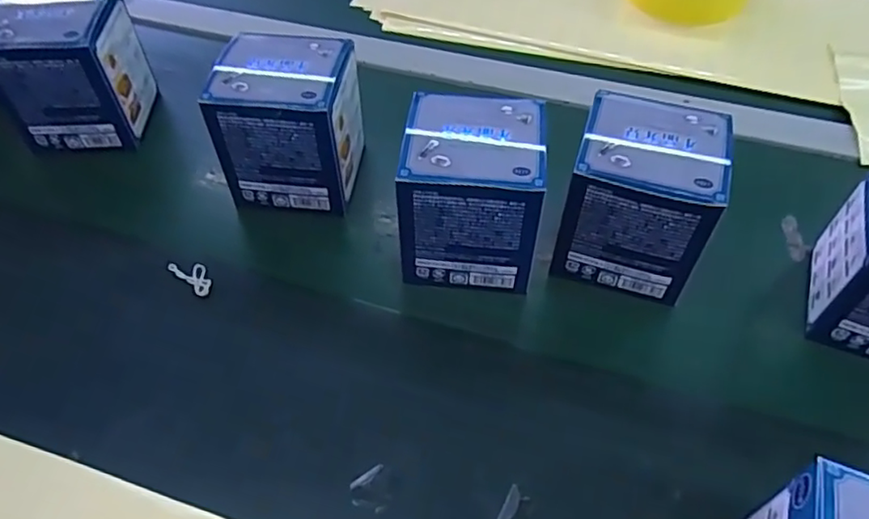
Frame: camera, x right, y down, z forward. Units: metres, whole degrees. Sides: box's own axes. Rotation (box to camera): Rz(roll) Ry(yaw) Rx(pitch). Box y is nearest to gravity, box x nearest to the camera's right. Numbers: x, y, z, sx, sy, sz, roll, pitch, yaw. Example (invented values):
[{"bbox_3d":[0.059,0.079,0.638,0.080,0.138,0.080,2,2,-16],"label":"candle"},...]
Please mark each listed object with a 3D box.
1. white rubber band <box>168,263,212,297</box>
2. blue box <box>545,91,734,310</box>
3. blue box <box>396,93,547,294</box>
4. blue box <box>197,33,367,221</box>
[{"bbox_3d":[-0.154,0.010,0.391,0.033,0.007,0.016,32,60,24],"label":"white rubber band"},{"bbox_3d":[0.125,-0.035,0.379,0.085,0.102,0.081,14,54,12],"label":"blue box"},{"bbox_3d":[0.024,-0.037,0.381,0.079,0.103,0.078,5,52,5],"label":"blue box"},{"bbox_3d":[-0.100,-0.094,0.422,0.084,0.092,0.078,3,52,4],"label":"blue box"}]

